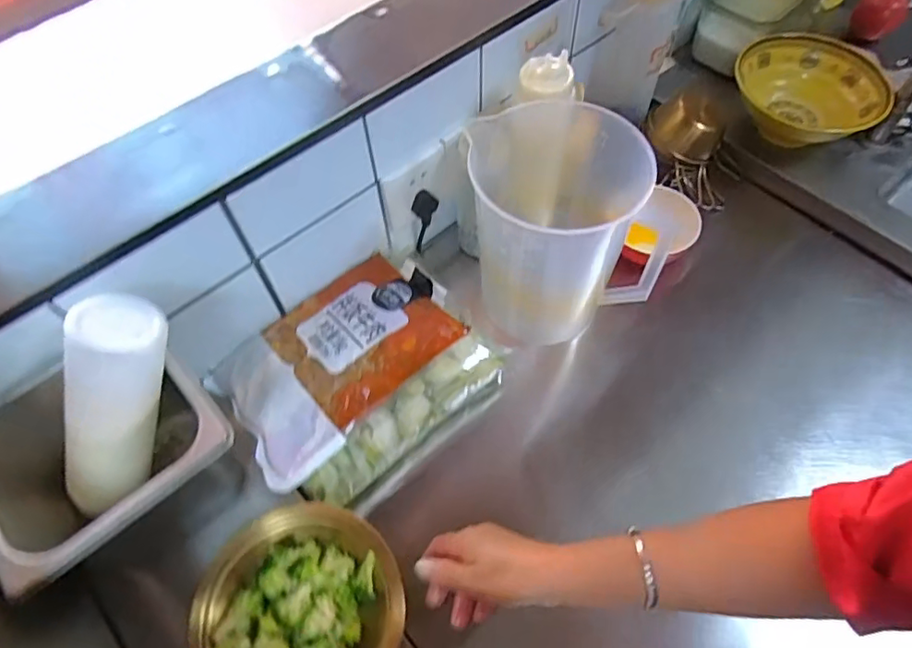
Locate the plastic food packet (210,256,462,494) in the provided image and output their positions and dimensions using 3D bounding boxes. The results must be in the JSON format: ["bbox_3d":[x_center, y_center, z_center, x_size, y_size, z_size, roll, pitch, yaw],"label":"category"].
[{"bbox_3d":[-0.125,0.027,0.602,0.244,0.039,0.167,-39,66,-21],"label":"plastic food packet"}]

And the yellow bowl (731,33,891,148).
[{"bbox_3d":[0.469,-0.305,0.768,0.160,0.067,0.176,0,59,1],"label":"yellow bowl"}]

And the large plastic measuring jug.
[{"bbox_3d":[0.107,-0.093,0.615,0.171,0.210,0.157,-2,59,0],"label":"large plastic measuring jug"}]

